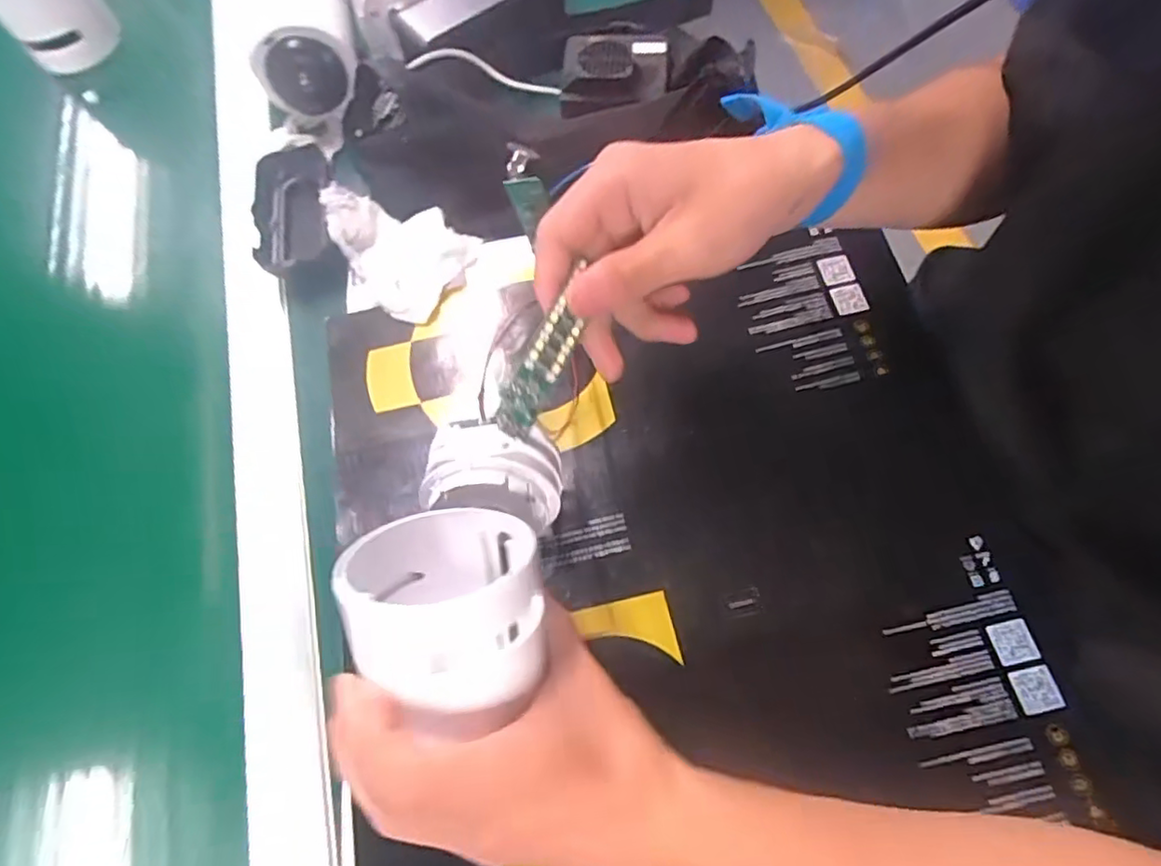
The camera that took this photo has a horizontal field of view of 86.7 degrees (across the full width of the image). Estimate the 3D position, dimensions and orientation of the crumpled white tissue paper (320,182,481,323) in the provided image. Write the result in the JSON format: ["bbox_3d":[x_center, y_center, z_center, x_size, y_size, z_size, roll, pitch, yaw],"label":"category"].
[{"bbox_3d":[-0.124,-0.129,0.410,0.100,0.037,0.074,37,73,17],"label":"crumpled white tissue paper"}]

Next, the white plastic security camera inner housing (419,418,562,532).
[{"bbox_3d":[-0.043,0.024,0.324,0.067,0.068,0.047,5,67,6],"label":"white plastic security camera inner housing"}]

